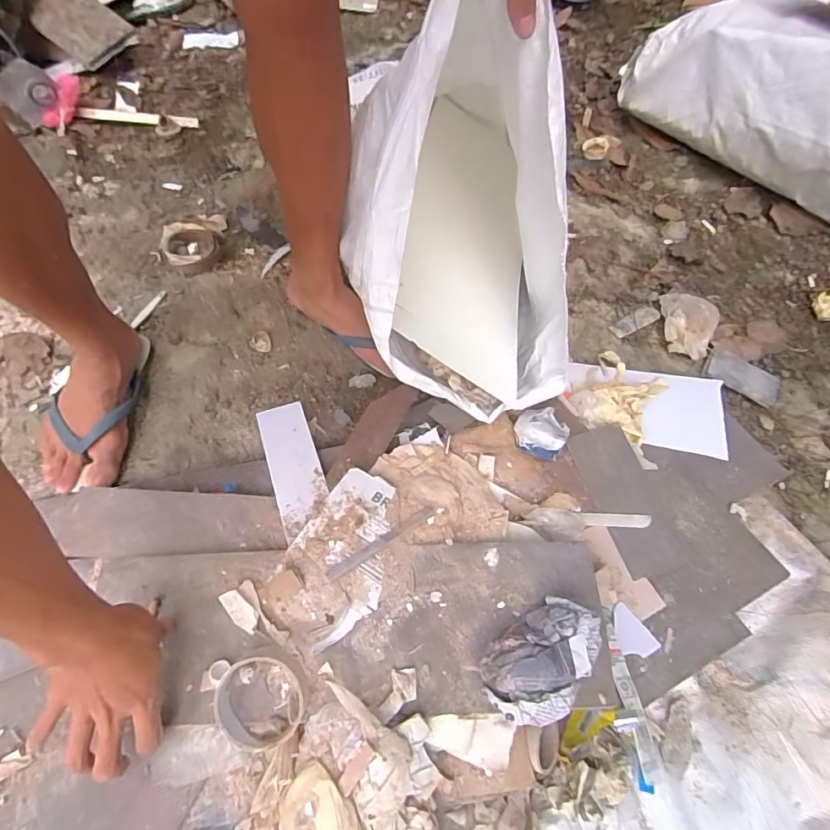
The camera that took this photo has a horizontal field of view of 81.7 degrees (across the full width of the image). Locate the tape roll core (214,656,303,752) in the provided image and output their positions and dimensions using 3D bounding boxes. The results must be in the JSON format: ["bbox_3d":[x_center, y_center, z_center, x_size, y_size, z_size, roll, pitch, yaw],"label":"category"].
[{"bbox_3d":[-0.148,0.275,0.459,0.083,0.022,0.077,2,60,-3],"label":"tape roll core"}]

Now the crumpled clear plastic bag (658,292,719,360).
[{"bbox_3d":[0.443,-0.153,0.784,0.092,0.060,0.096,22,59,11],"label":"crumpled clear plastic bag"}]

